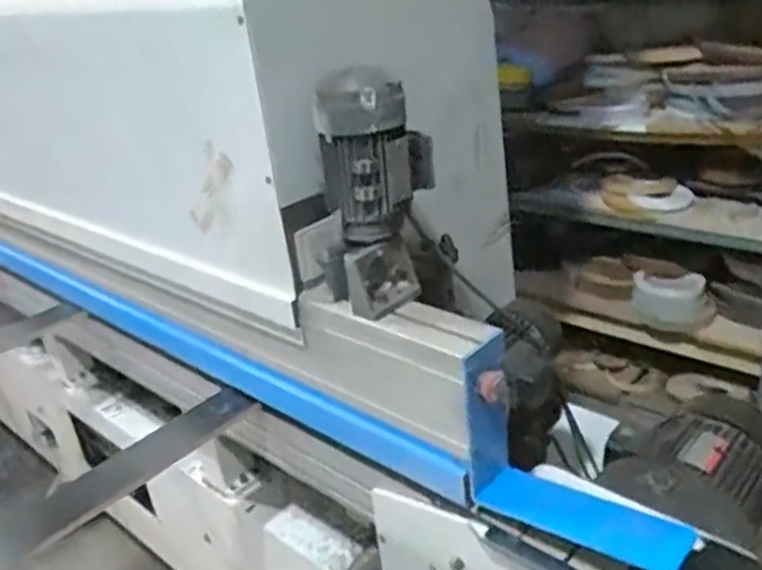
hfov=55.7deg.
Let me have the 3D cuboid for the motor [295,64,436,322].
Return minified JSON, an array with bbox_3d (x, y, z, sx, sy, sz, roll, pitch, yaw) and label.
[{"bbox_3d":[-0.010,-0.131,0.956,0.189,0.287,0.134,-23,30,-29],"label":"motor"}]

